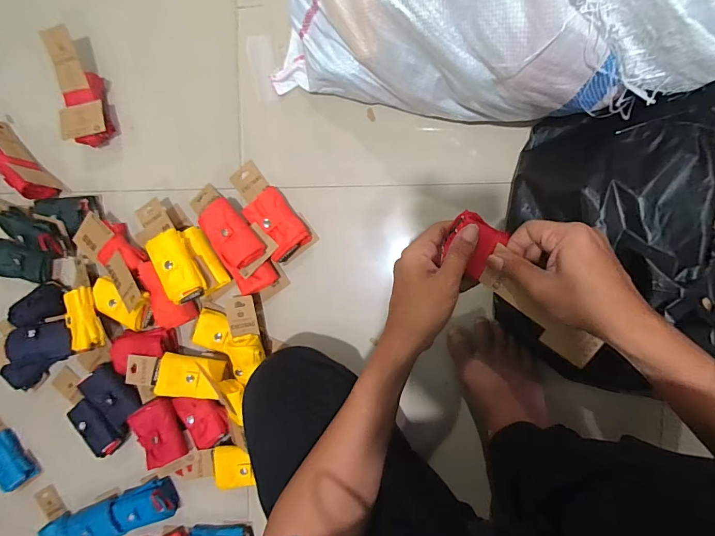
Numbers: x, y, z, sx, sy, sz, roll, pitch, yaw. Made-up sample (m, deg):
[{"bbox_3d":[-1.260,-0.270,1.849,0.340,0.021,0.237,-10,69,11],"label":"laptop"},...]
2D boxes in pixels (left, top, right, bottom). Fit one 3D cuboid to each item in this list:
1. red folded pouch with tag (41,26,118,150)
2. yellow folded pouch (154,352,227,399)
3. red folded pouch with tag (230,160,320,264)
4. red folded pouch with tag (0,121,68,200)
[{"bbox_3d":[-0.424,-0.275,0.601,0.066,0.051,0.167,-8,93,9],"label":"red folded pouch with tag"},{"bbox_3d":[-0.251,0.165,0.587,0.092,0.017,0.064,11,92,-8],"label":"yellow folded pouch"},{"bbox_3d":[-0.134,-0.089,0.585,0.067,0.040,0.159,-36,88,9],"label":"red folded pouch with tag"},{"bbox_3d":[-0.597,-0.177,0.629,0.235,0.066,0.124,7,95,8],"label":"red folded pouch with tag"}]

